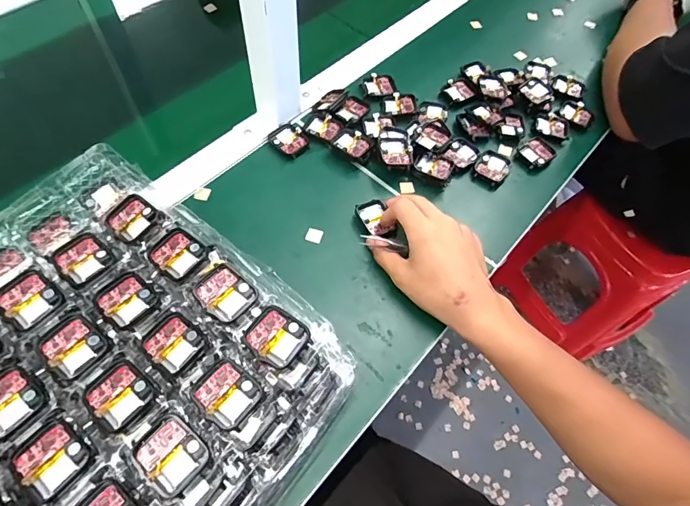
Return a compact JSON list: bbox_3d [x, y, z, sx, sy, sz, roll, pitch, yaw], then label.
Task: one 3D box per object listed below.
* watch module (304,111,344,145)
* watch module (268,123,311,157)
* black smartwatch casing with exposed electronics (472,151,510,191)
[{"bbox_3d":[-0.025,-0.156,0.516,0.044,0.007,0.035,31,63,13],"label":"watch module"},{"bbox_3d":[-0.066,-0.135,0.504,0.038,0.004,0.047,-36,68,-21],"label":"watch module"},{"bbox_3d":[0.176,-0.100,0.508,0.039,0.012,0.051,30,63,13],"label":"black smartwatch casing with exposed electronics"}]

